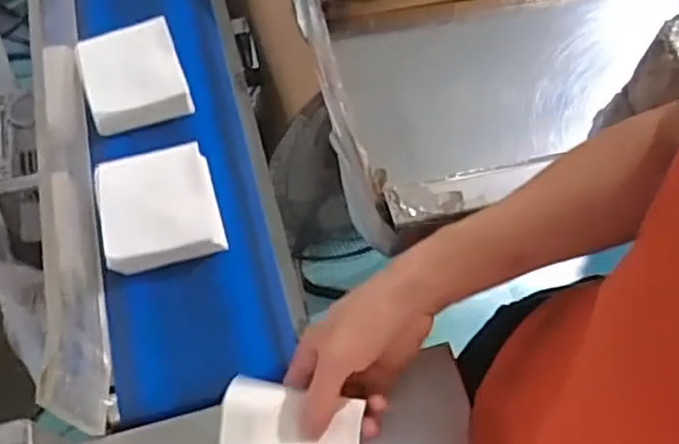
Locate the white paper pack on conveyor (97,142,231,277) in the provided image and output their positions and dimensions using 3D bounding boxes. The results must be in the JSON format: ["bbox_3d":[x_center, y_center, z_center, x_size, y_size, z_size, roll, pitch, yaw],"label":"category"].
[{"bbox_3d":[-0.155,-0.012,0.587,0.096,0.034,0.100,-12,63,-10],"label":"white paper pack on conveyor"}]

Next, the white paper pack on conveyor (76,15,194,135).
[{"bbox_3d":[-0.197,-0.139,0.650,0.092,0.041,0.109,-17,64,-12],"label":"white paper pack on conveyor"}]

